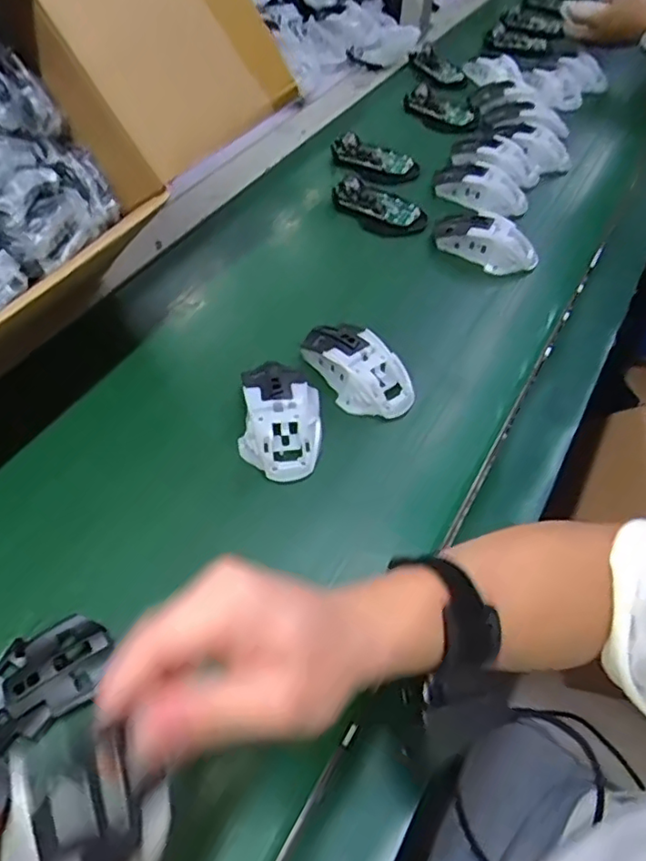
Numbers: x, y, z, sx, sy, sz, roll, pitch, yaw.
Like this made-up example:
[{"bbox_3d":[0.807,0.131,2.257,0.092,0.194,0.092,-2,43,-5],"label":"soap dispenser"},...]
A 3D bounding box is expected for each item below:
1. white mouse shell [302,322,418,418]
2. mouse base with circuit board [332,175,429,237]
[{"bbox_3d":[0.028,-0.058,0.533,0.059,0.031,0.115,-37,63,-25],"label":"white mouse shell"},{"bbox_3d":[0.067,-0.259,0.706,0.112,0.031,0.055,29,58,18],"label":"mouse base with circuit board"}]

